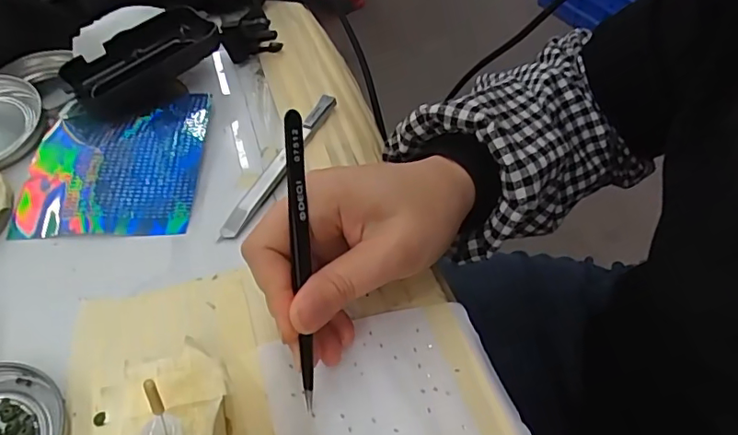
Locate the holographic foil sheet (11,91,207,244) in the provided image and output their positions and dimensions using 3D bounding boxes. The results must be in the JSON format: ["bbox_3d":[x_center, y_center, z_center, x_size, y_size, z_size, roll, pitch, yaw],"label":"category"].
[{"bbox_3d":[-0.165,-0.039,0.344,0.108,0.012,0.115,-3,49,-1],"label":"holographic foil sheet"}]

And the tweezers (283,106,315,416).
[{"bbox_3d":[-0.030,0.021,0.235,0.008,0.134,0.008,-4,10,-4],"label":"tweezers"}]

